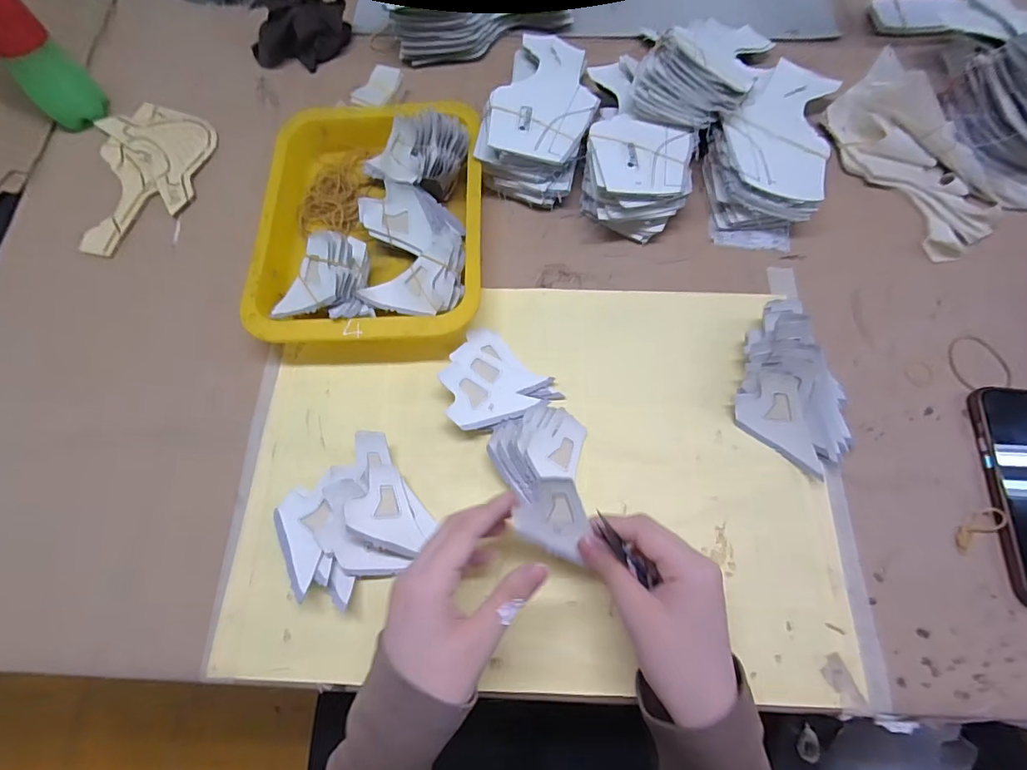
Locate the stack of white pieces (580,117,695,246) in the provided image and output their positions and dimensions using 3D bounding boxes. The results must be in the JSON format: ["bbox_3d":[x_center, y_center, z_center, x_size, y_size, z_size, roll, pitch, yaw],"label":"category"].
[{"bbox_3d":[0.116,-0.194,0.455,0.100,0.051,0.113,4,69,2],"label":"stack of white pieces"}]

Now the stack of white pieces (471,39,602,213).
[{"bbox_3d":[0.030,-0.273,0.487,0.095,0.054,0.197,13,69,6],"label":"stack of white pieces"}]

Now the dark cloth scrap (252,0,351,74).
[{"bbox_3d":[-0.243,-0.405,0.550,0.088,0.042,0.091,22,71,9],"label":"dark cloth scrap"}]

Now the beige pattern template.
[{"bbox_3d":[-0.369,-0.219,0.497,0.114,0.006,0.183,-11,69,-4],"label":"beige pattern template"}]

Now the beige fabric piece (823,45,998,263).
[{"bbox_3d":[0.377,-0.217,0.455,0.081,0.055,0.194,-27,71,-9],"label":"beige fabric piece"}]

